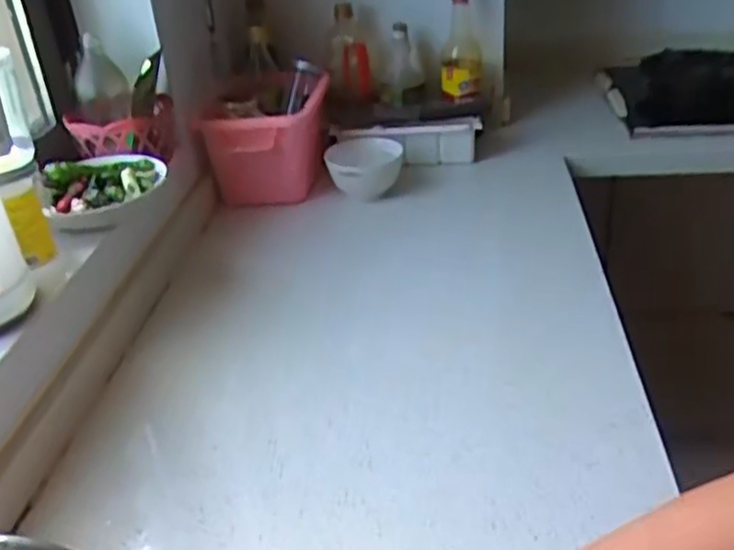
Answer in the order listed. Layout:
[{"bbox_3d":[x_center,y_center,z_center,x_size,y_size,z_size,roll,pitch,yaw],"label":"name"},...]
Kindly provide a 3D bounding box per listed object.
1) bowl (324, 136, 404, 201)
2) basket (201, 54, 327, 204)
[{"bbox_3d":[-0.001,-0.171,1.207,0.115,0.079,0.113,2,31,10],"label":"bowl"},{"bbox_3d":[-0.154,-0.223,1.188,0.178,0.159,0.185,-3,30,5],"label":"basket"}]

